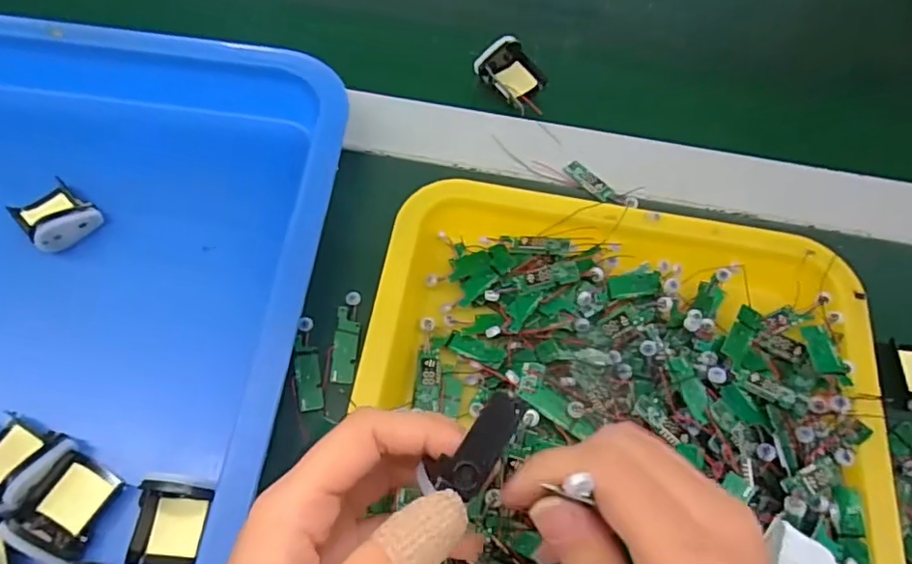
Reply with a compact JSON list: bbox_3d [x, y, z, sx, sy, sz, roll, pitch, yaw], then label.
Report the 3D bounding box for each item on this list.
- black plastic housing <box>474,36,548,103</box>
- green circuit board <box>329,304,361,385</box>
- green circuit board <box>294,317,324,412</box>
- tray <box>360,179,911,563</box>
[{"bbox_3d":[0.041,-0.153,0.415,0.043,0.023,0.043,-37,72,-18],"label":"black plastic housing"},{"bbox_3d":[-0.061,0.035,0.321,0.013,0.004,0.042,3,65,-2],"label":"green circuit board"},{"bbox_3d":[-0.081,0.044,0.315,0.014,0.004,0.051,-9,66,-7],"label":"green circuit board"},{"bbox_3d":[0.075,0.102,0.270,0.259,0.044,0.339,9,65,1],"label":"tray"}]

